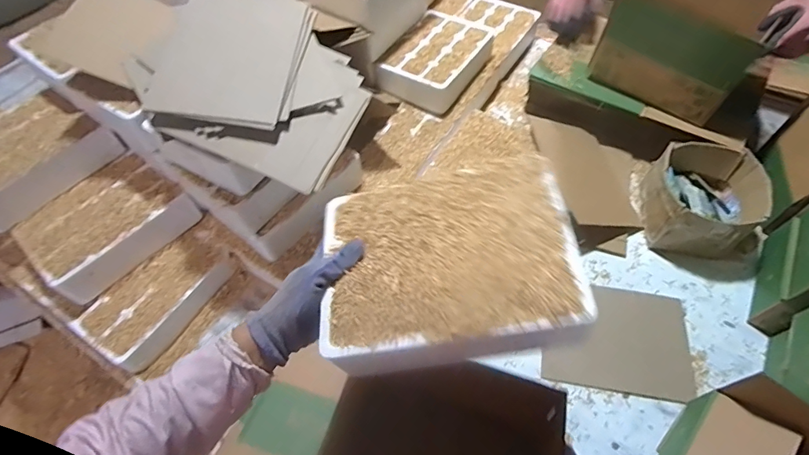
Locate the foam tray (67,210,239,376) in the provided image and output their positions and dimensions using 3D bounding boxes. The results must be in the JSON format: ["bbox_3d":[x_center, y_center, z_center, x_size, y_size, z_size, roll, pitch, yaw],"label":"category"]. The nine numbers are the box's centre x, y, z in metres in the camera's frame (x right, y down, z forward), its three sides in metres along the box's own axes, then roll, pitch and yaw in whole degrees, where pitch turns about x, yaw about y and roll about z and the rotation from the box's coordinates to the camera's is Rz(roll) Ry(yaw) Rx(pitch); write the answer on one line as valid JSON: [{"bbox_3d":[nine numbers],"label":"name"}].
[{"bbox_3d":[-0.420,0.114,0.780,0.136,0.053,0.265,26,62,17],"label":"foam tray"}]

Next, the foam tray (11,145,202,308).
[{"bbox_3d":[-0.530,-0.006,0.785,0.181,0.077,0.242,34,64,20],"label":"foam tray"}]

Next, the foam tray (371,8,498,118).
[{"bbox_3d":[0.076,-0.392,1.014,0.178,0.079,0.257,28,62,18],"label":"foam tray"}]

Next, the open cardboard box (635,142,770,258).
[{"bbox_3d":[0.568,-0.053,0.837,0.178,0.124,0.190,10,58,8],"label":"open cardboard box"}]

